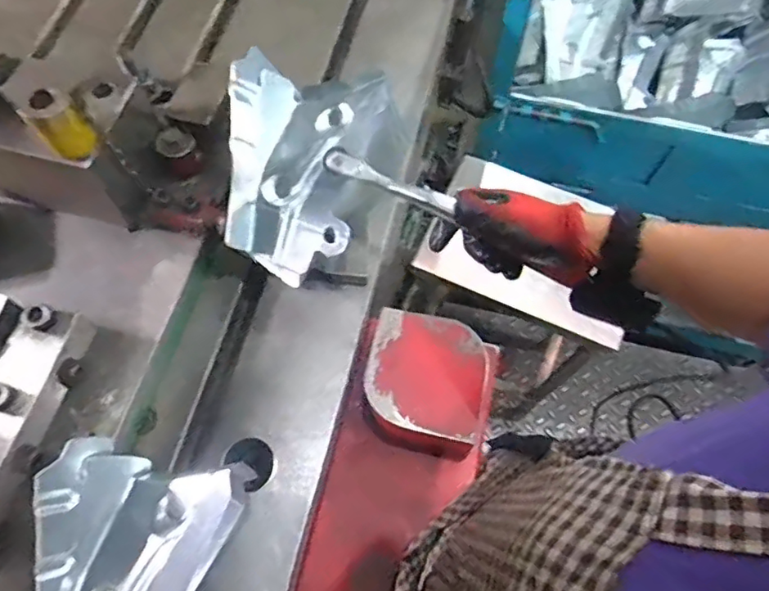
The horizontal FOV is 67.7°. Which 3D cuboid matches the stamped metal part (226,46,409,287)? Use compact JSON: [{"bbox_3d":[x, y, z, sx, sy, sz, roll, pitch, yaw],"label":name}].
[{"bbox_3d":[-0.077,-0.124,0.589,0.152,0.090,0.215,6,87,2],"label":"stamped metal part"}]

